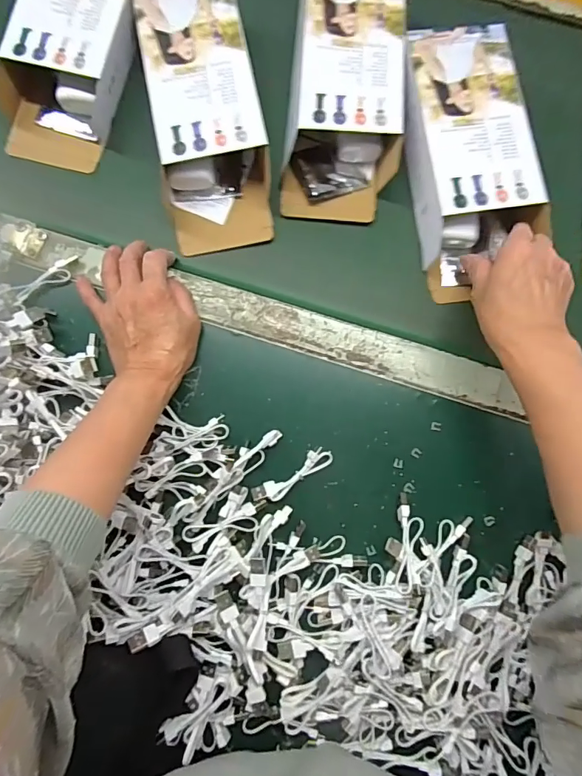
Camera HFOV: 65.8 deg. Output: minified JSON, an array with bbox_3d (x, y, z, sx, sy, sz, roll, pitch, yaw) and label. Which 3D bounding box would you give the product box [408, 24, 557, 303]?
[{"bbox_3d":[0.171,-0.217,0.438,0.109,0.053,0.245,-9,82,0],"label":"product box"}]

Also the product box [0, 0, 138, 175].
[{"bbox_3d":[-0.215,-0.351,0.450,0.112,0.053,0.257,17,83,4],"label":"product box"}]

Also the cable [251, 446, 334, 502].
[{"bbox_3d":[0.002,0.079,0.403,0.077,0.012,0.020,-33,83,-3],"label":"cable"}]

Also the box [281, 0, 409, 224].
[{"bbox_3d":[0.054,-0.299,0.449,0.109,0.057,0.252,4,82,2],"label":"box"}]

